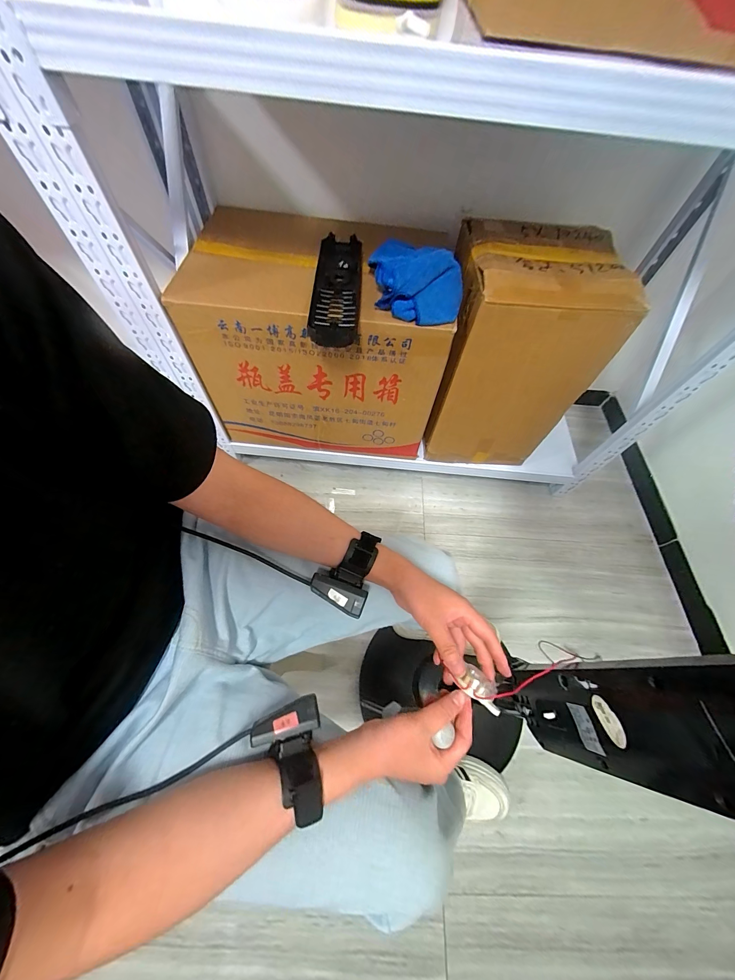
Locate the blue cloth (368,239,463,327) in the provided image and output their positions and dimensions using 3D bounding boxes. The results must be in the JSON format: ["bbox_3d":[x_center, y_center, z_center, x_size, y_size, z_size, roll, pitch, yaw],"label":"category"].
[{"bbox_3d":[0.078,-0.411,0.631,0.135,0.069,0.221,-26,66,-17],"label":"blue cloth"}]

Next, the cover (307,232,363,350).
[{"bbox_3d":[-0.061,-0.410,0.673,0.095,0.034,0.364,3,61,-2],"label":"cover"}]

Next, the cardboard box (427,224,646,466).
[{"bbox_3d":[0.341,-0.328,0.867,0.312,0.517,0.301,4,61,-2],"label":"cardboard box"}]

